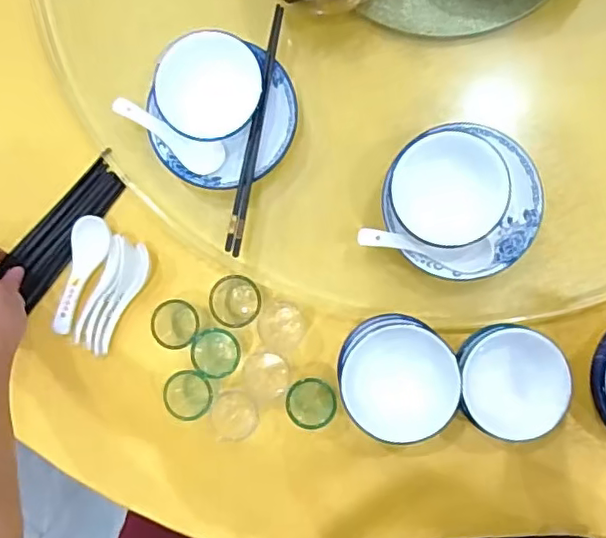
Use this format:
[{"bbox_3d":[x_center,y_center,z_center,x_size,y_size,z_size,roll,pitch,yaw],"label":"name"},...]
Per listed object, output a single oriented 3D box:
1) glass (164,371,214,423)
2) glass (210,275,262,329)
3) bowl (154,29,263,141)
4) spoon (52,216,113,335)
[{"bbox_3d":[-0.119,0.134,0.637,0.049,0.066,0.048,0,87,3],"label":"glass"},{"bbox_3d":[-0.072,0.036,0.644,0.053,0.052,0.054,0,87,3],"label":"glass"},{"bbox_3d":[-0.095,-0.187,0.600,0.106,0.049,0.090,-43,86,1],"label":"bowl"},{"bbox_3d":[-0.251,0.009,0.669,0.042,0.029,0.136,15,88,4],"label":"spoon"}]

